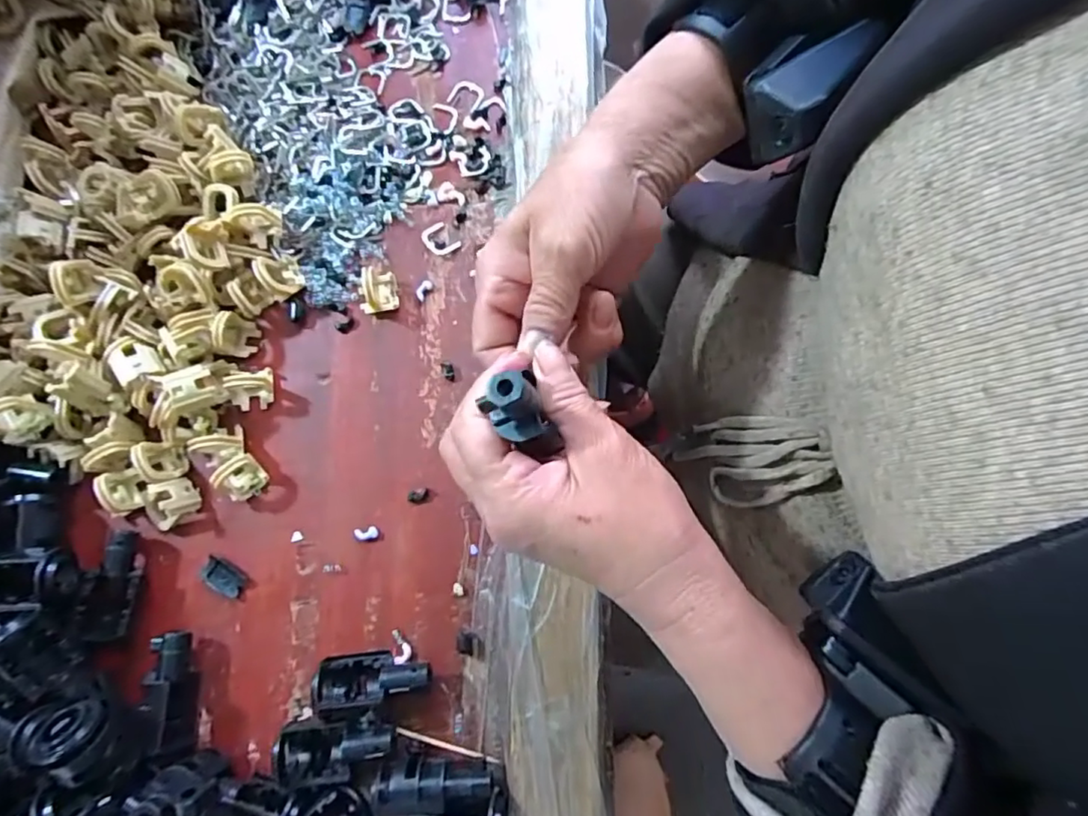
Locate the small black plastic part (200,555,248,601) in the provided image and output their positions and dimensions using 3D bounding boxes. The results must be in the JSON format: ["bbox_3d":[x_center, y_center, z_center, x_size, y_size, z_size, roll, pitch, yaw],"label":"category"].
[{"bbox_3d":[-0.164,0.087,0.303,0.025,0.005,0.013,31,83,6],"label":"small black plastic part"}]

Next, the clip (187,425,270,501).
[{"bbox_3d":[-0.167,0.029,0.308,0.028,0.013,0.041,-29,81,-3],"label":"clip"}]

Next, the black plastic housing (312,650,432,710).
[{"bbox_3d":[-0.081,0.128,0.282,0.053,0.021,0.020,-7,81,0],"label":"black plastic housing"}]

